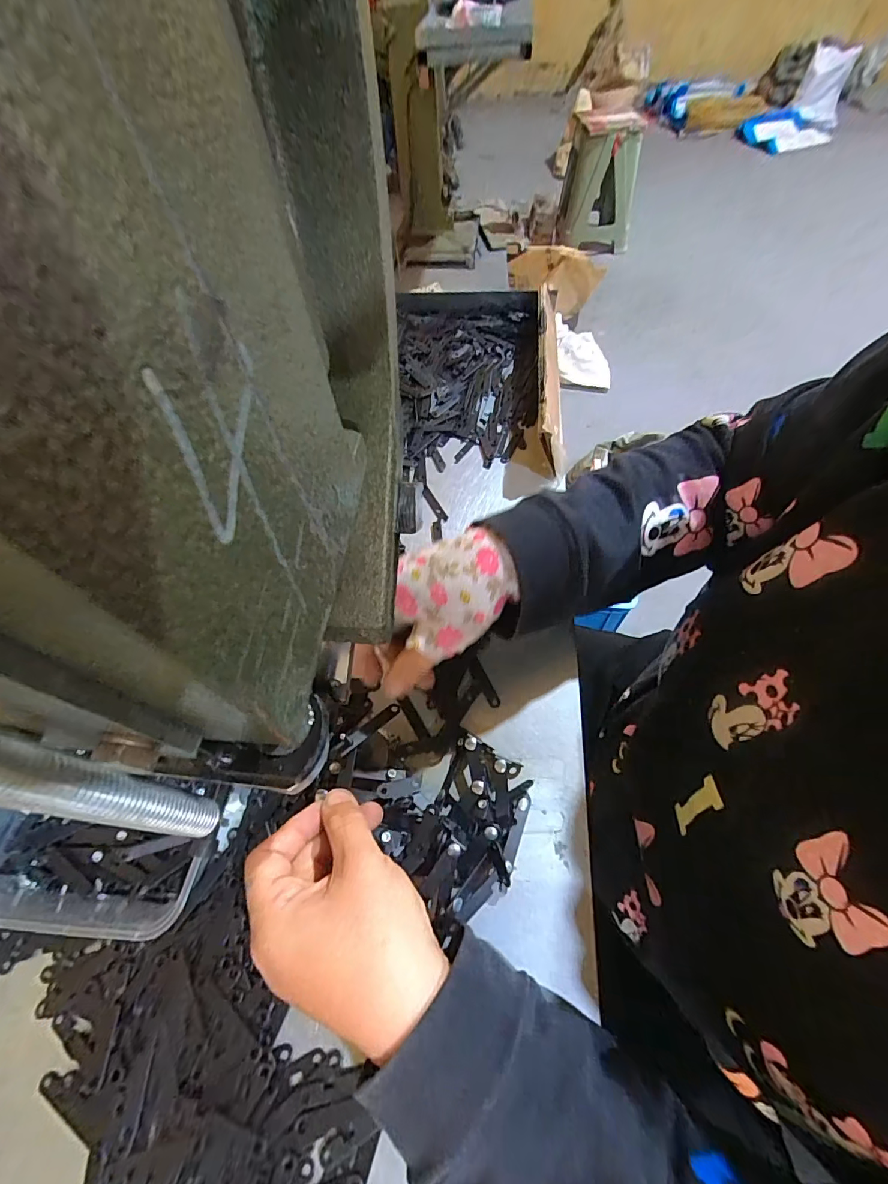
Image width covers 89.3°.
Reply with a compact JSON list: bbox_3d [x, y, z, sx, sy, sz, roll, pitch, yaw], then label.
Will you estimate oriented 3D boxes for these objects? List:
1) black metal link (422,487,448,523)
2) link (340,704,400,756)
[{"bbox_3d":[-0.010,-0.087,0.443,0.011,0.007,0.046,-24,61,-13],"label":"black metal link"},{"bbox_3d":[-0.048,0.089,0.292,0.010,0.007,0.046,39,49,22],"label":"link"}]

